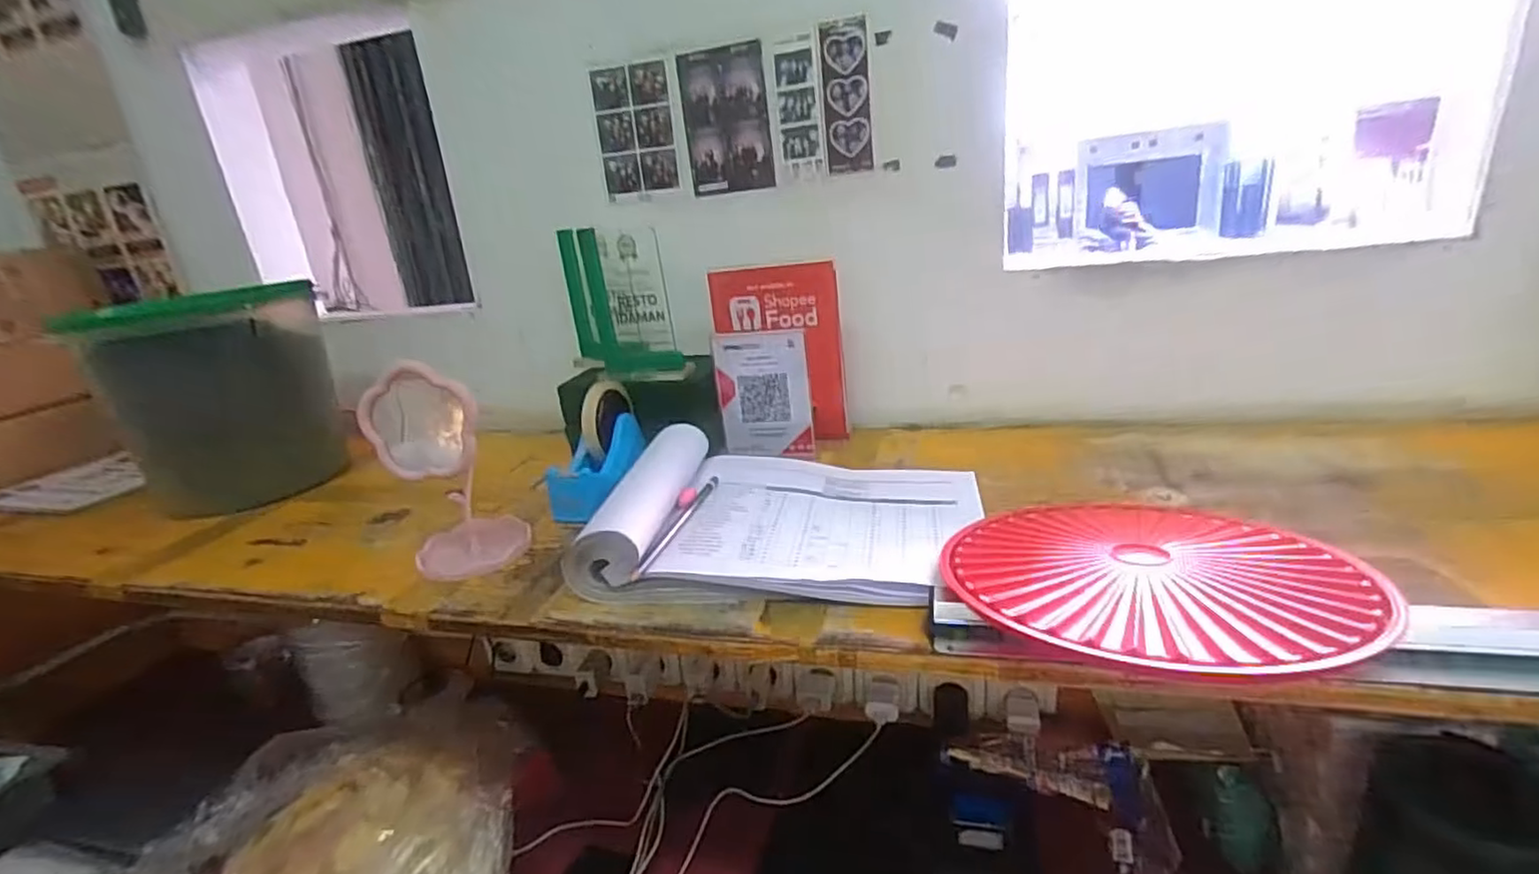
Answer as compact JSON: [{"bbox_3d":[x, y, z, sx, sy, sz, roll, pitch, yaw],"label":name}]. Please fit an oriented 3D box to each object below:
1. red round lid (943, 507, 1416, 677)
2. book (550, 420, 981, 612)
[{"bbox_3d":[0.244,0.085,0.440,0.239,0.029,0.239,-6,18,2],"label":"red round lid"},{"bbox_3d":[0.015,0.056,0.572,0.302,0.069,0.222,-1,19,16],"label":"book"}]

